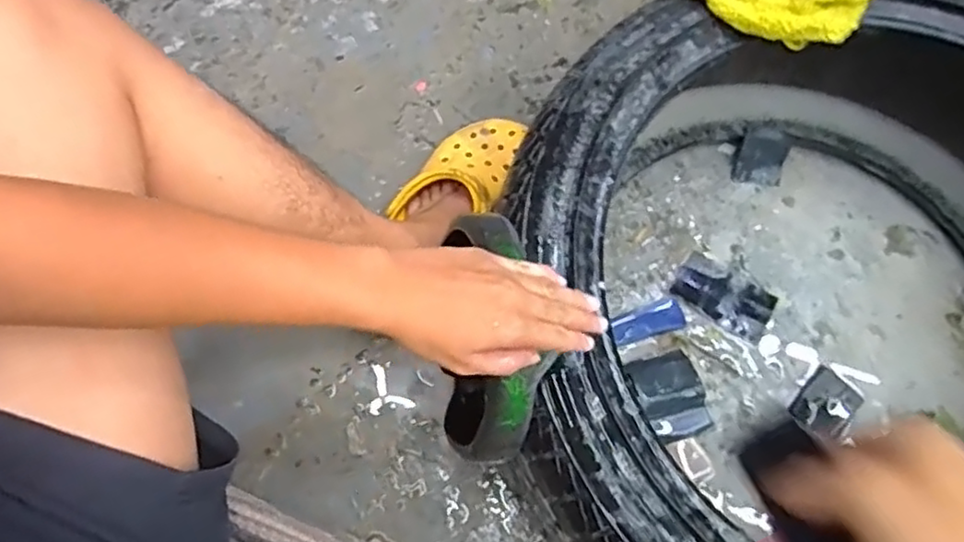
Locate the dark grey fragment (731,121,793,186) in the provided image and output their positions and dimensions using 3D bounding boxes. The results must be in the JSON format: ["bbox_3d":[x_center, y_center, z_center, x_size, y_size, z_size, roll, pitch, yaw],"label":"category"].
[{"bbox_3d":[0.349,-0.144,0.837,0.060,0.013,0.073,13,104,1],"label":"dark grey fragment"}]

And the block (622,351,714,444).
[{"bbox_3d":[0.206,0.138,0.743,0.074,0.032,0.092,-17,72,-8],"label":"block"}]

